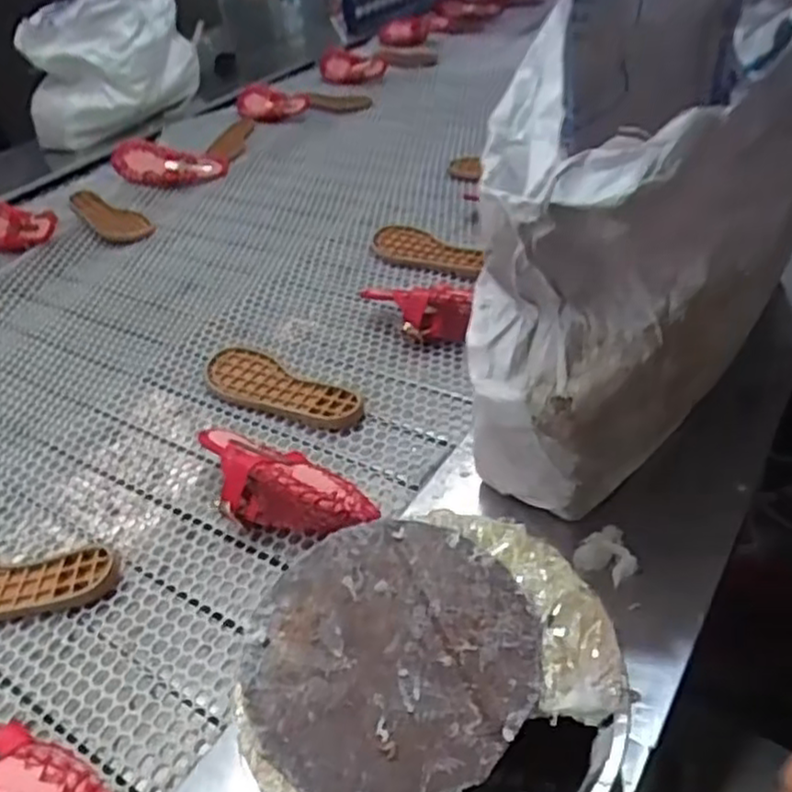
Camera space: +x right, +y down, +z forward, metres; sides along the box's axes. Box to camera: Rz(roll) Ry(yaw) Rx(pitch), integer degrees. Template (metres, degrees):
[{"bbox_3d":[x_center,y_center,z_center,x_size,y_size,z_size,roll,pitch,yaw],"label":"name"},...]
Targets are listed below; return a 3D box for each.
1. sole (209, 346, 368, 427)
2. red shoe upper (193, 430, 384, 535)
[{"bbox_3d":[-0.133,-0.011,0.841,0.222,0.017,0.083,19,45,28],"label":"sole"},{"bbox_3d":[-0.113,0.084,0.678,0.195,0.062,0.087,16,44,26],"label":"red shoe upper"}]

